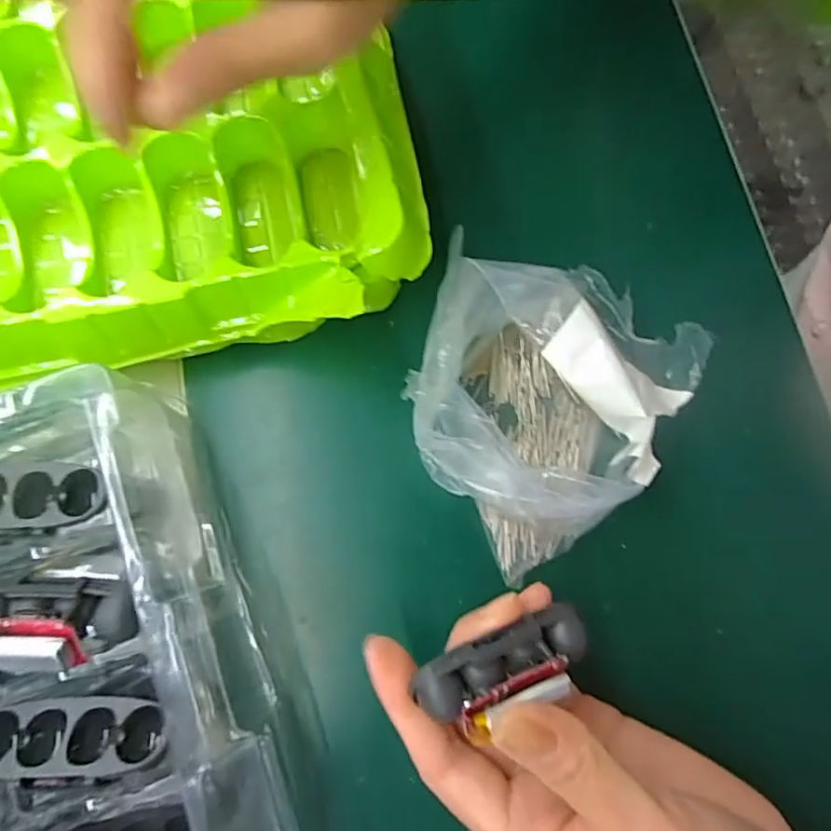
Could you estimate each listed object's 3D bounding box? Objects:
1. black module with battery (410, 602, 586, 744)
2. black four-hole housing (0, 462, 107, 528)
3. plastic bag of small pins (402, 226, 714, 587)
[{"bbox_3d":[0.031,0.081,0.186,0.059,0.014,0.022,-19,78,-14],"label":"black module with battery"},{"bbox_3d":[-0.142,0.029,0.205,0.062,0.011,0.022,-1,76,-2],"label":"black four-hole housing"},{"bbox_3d":[0.059,-0.001,0.252,0.122,0.045,0.137,17,77,3],"label":"plastic bag of small pins"}]

